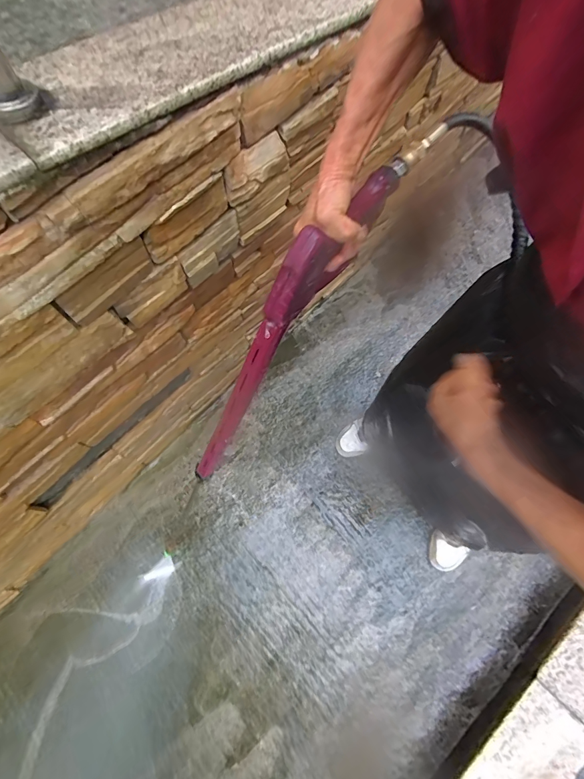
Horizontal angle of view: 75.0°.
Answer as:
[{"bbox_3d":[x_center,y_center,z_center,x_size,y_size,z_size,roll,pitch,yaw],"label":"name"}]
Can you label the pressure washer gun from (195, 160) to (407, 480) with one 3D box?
[{"bbox_3d":[-0.040,-0.043,0.590,0.040,0.604,0.172,45,38,15],"label":"pressure washer gun"}]

